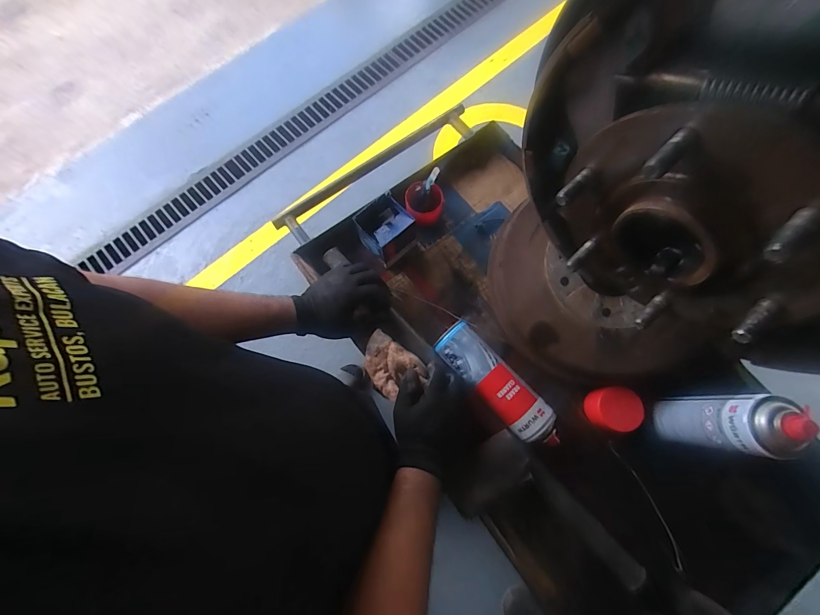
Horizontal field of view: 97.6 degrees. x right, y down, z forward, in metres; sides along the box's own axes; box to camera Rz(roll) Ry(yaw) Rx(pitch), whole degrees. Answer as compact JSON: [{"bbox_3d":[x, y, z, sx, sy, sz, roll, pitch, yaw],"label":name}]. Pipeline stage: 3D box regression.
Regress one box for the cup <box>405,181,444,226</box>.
[{"bbox_3d":[0.026,-0.183,0.648,0.069,0.049,0.069,-4,73,1],"label":"cup"}]

